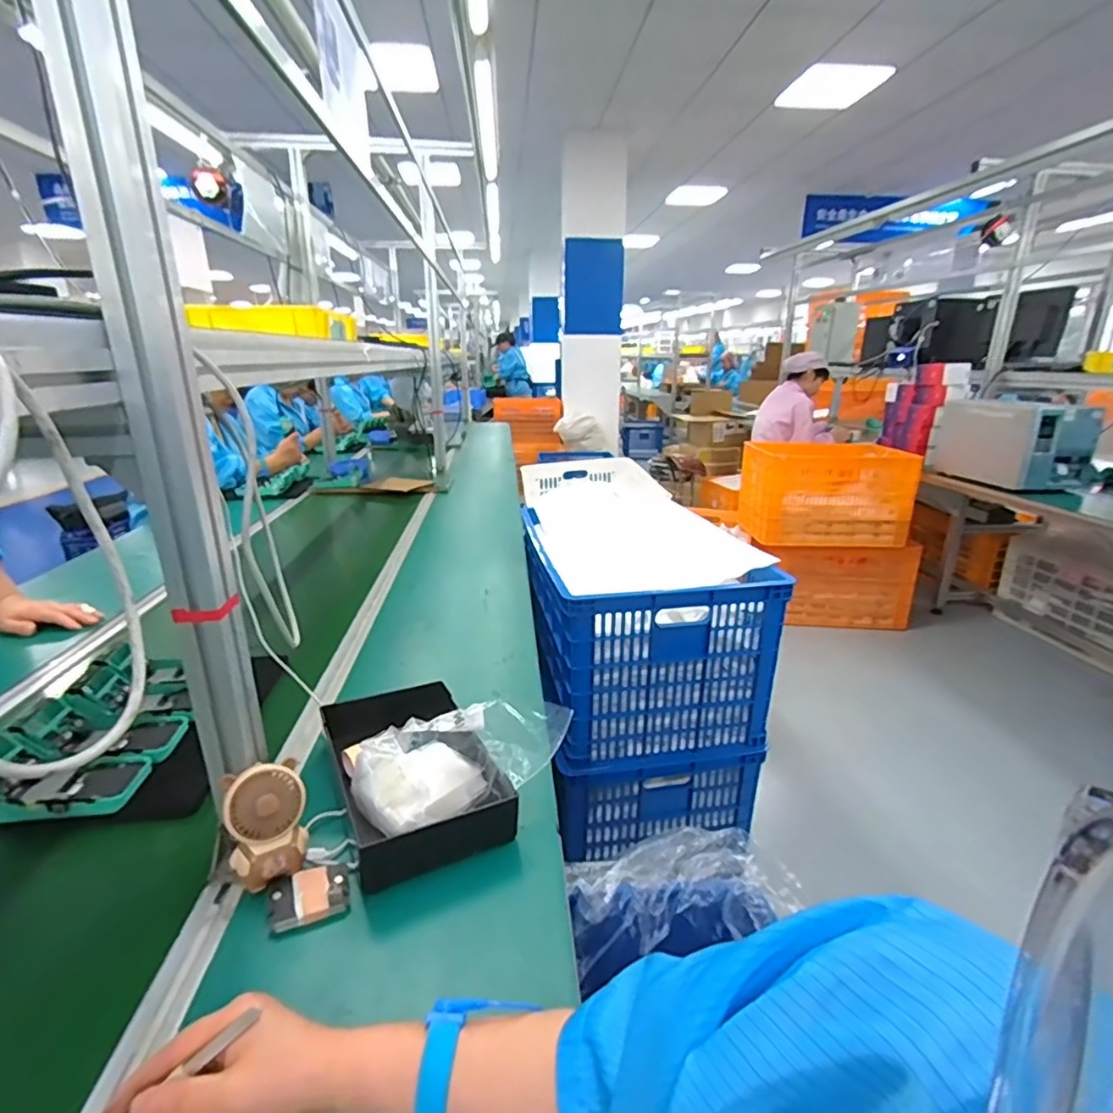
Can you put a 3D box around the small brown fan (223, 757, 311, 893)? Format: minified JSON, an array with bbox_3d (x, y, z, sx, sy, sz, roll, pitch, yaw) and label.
[{"bbox_3d":[-0.272,0.249,0.553,0.068,0.093,0.059,-16,22,-28],"label":"small brown fan"}]

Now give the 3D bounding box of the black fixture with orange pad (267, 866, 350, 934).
[{"bbox_3d":[-0.229,0.314,0.540,0.070,0.020,0.053,-12,20,-20],"label":"black fixture with orange pad"}]

